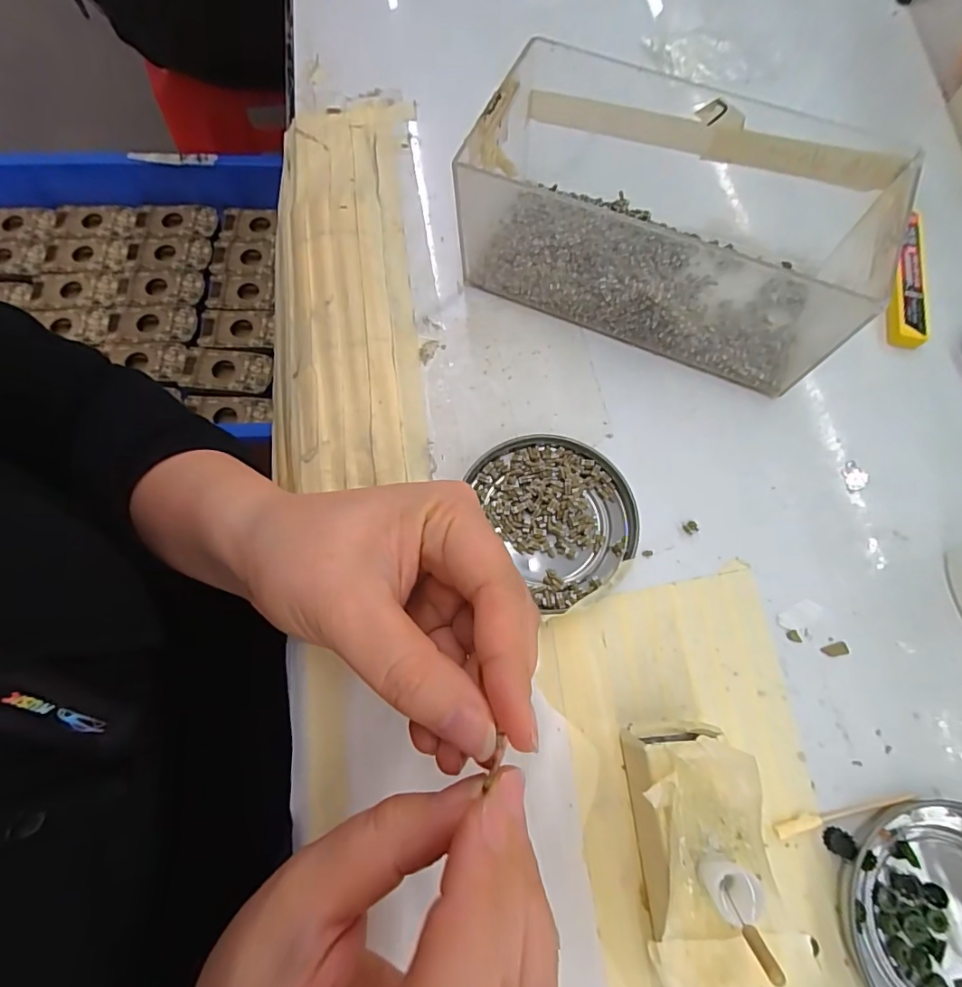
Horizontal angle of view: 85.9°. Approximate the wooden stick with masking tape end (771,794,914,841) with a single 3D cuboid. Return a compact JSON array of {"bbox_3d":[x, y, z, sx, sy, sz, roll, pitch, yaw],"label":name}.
[{"bbox_3d":[0.138,0.121,0.196,0.055,0.004,0.006,-15,71,-5],"label":"wooden stick with masking tape end"}]

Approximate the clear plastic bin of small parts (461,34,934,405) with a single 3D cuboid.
[{"bbox_3d":[0.092,-0.132,0.252,0.194,0.066,0.105,26,73,9],"label":"clear plastic bin of small parts"}]

